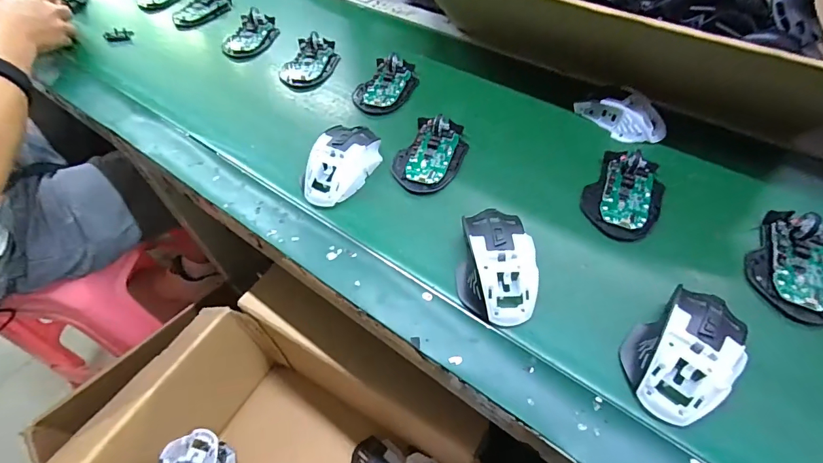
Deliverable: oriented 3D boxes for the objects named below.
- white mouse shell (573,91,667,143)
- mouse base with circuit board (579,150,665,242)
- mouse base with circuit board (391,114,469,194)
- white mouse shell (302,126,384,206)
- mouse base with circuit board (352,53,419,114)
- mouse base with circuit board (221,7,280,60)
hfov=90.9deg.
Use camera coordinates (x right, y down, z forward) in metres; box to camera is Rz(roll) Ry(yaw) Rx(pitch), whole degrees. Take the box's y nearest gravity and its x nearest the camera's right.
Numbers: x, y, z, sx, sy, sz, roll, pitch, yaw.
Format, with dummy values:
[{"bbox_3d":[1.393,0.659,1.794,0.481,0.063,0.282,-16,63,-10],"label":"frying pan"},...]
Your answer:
[{"bbox_3d":[0.261,-0.147,0.496,0.054,0.030,0.097,-31,58,-19],"label":"white mouse shell"},{"bbox_3d":[0.225,-0.042,0.422,0.073,0.026,0.108,26,58,20],"label":"mouse base with circuit board"},{"bbox_3d":[0.023,-0.095,0.471,0.072,0.030,0.109,23,57,19],"label":"mouse base with circuit board"},{"bbox_3d":[-0.078,-0.079,0.457,0.062,0.034,0.110,14,55,13],"label":"white mouse shell"},{"bbox_3d":[-0.035,-0.209,0.559,0.072,0.026,0.106,18,56,16],"label":"mouse base with circuit board"},{"bbox_3d":[-0.261,-0.322,0.654,0.065,0.029,0.104,21,57,17],"label":"mouse base with circuit board"}]

